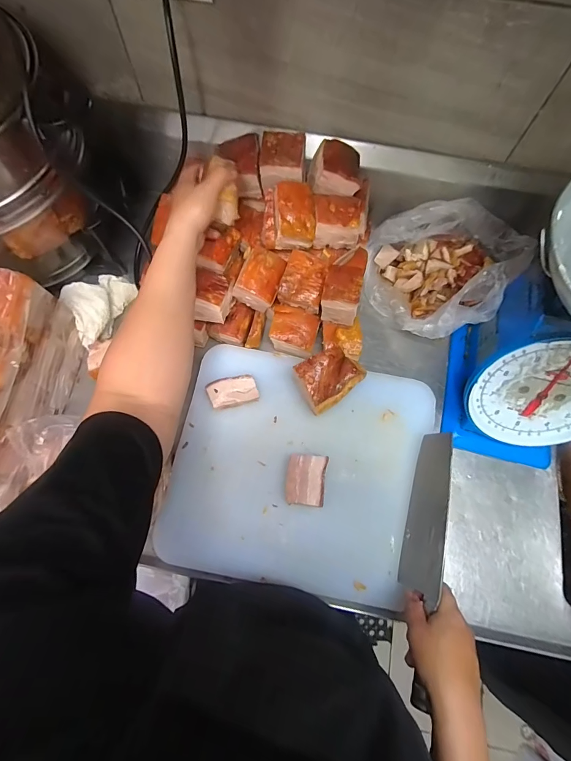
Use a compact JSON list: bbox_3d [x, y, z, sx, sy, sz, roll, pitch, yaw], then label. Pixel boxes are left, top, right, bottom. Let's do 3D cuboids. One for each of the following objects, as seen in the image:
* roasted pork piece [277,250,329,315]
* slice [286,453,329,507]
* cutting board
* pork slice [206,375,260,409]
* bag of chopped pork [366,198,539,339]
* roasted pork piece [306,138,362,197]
[{"bbox_3d":[0.031,-0.165,0.594,0.069,0.056,0.078,13,72,3],"label":"roasted pork piece"},{"bbox_3d":[0.030,0.150,0.542,0.056,0.033,0.072,8,72,2],"label":"slice"},{"bbox_3d":[0.018,0.130,0.556,0.370,0.025,0.342,13,72,3],"label":"cutting board"},{"bbox_3d":[-0.085,0.018,0.579,0.077,0.015,0.045,-14,73,-6],"label":"pork slice"},{"bbox_3d":[0.269,-0.211,0.624,0.224,0.133,0.235,38,75,10],"label":"bag of chopped pork"},{"bbox_3d":[0.080,-0.337,0.573,0.081,0.043,0.077,5,72,0],"label":"roasted pork piece"}]

